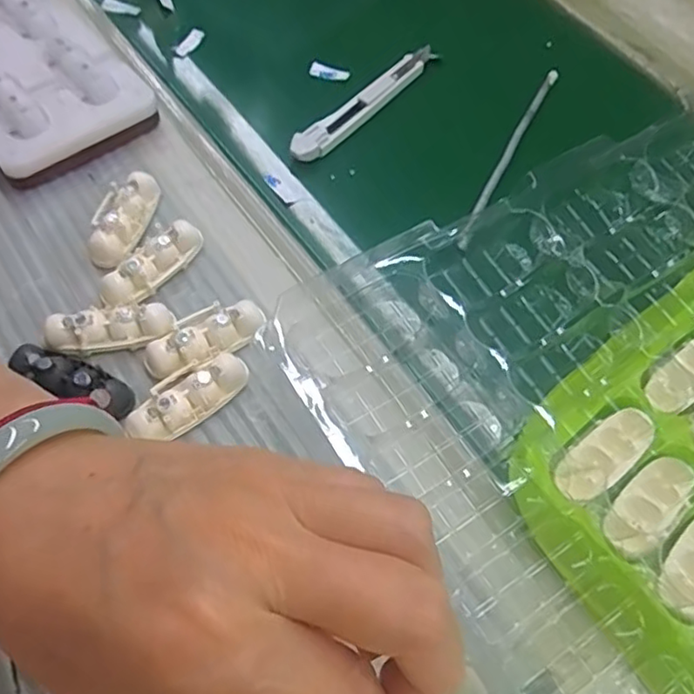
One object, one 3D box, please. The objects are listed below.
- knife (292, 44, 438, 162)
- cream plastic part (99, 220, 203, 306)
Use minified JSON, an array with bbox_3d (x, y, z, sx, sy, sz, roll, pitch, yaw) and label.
[{"bbox_3d":[0.015,-0.164,0.422,0.020,0.012,0.142,40,67,16],"label":"knife"},{"bbox_3d":[-0.104,-0.044,0.339,0.019,0.018,0.061,38,66,15],"label":"cream plastic part"}]

